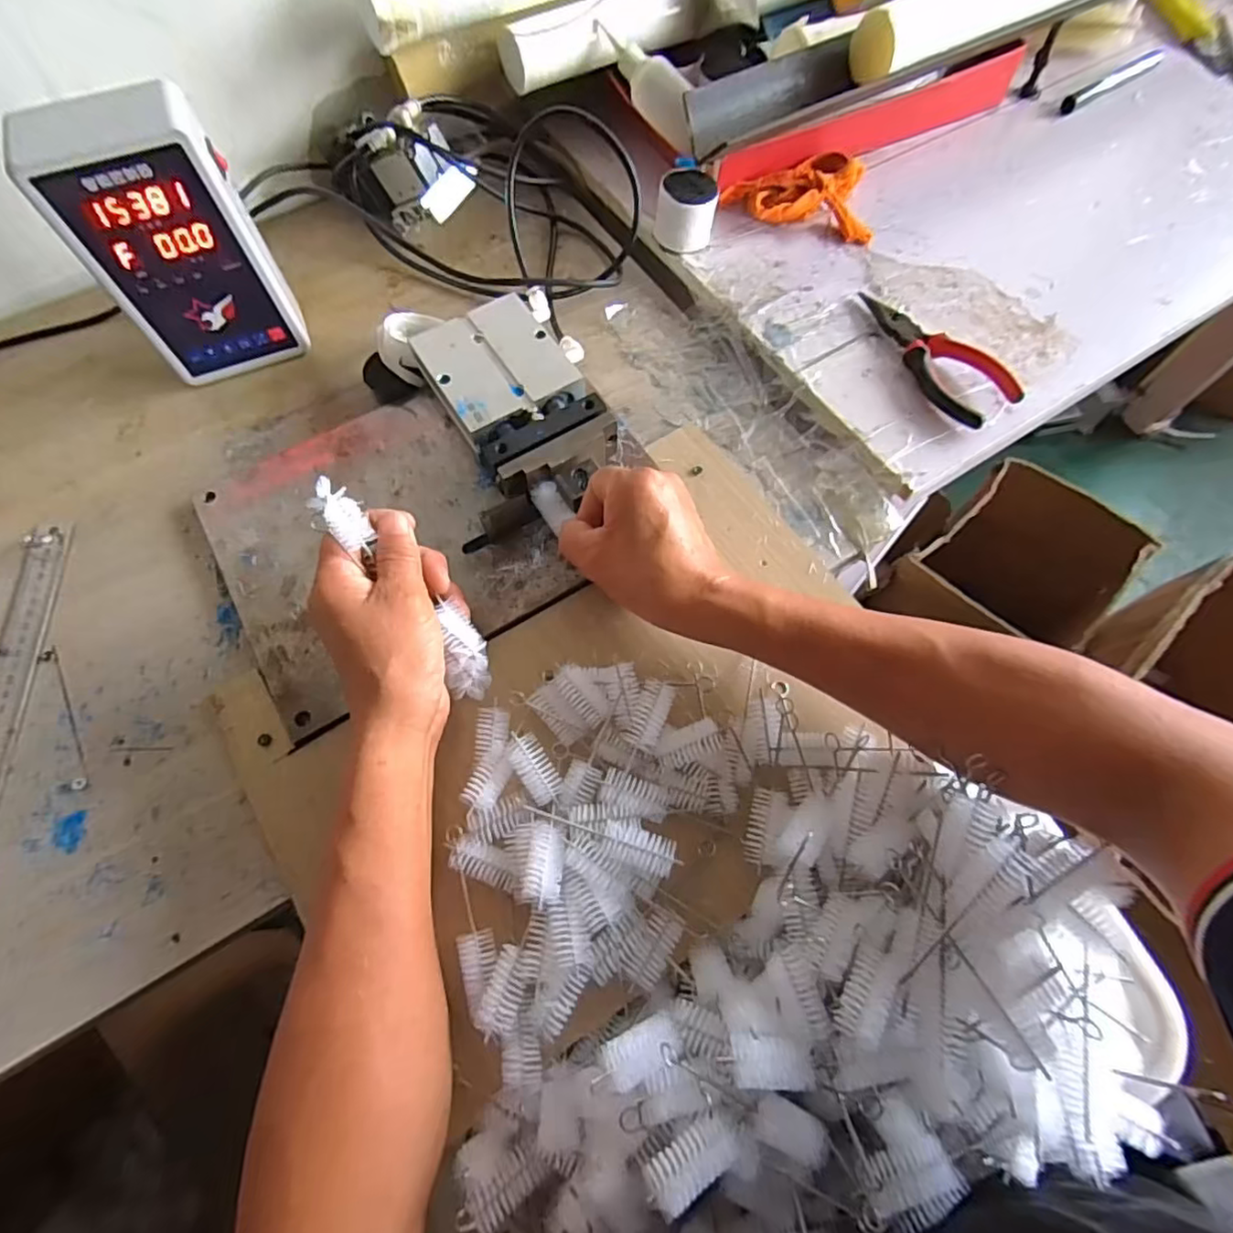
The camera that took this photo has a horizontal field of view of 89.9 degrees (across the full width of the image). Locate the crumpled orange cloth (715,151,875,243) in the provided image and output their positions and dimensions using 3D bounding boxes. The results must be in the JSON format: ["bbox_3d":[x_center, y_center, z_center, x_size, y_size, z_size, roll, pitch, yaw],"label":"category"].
[{"bbox_3d":[0.172,-0.398,0.579,0.137,0.027,0.088,11,66,6],"label":"crumpled orange cloth"}]

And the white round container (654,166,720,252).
[{"bbox_3d":[0.063,-0.366,0.551,0.051,0.049,0.061,9,66,5],"label":"white round container"}]

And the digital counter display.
[{"bbox_3d":[-0.321,-0.266,0.462,0.115,0.188,0.048,-29,68,-12],"label":"digital counter display"}]

